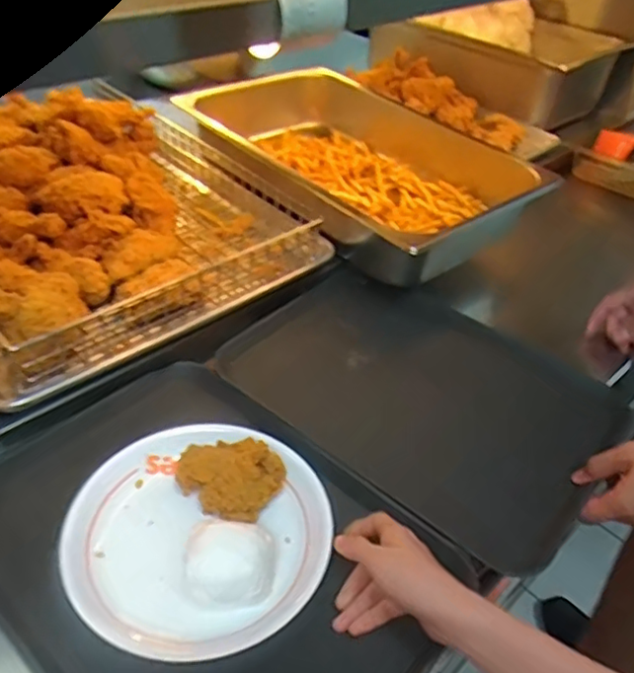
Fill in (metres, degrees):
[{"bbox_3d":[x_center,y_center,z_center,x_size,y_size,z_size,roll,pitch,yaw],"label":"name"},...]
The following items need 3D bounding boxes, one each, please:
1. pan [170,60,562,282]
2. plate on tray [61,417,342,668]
[{"bbox_3d":[0.044,-0.273,0.935,0.339,0.109,0.536,-24,47,-30],"label":"pan"},{"bbox_3d":[-0.102,0.155,0.529,0.212,0.062,0.206,2,39,-2],"label":"plate on tray"}]

